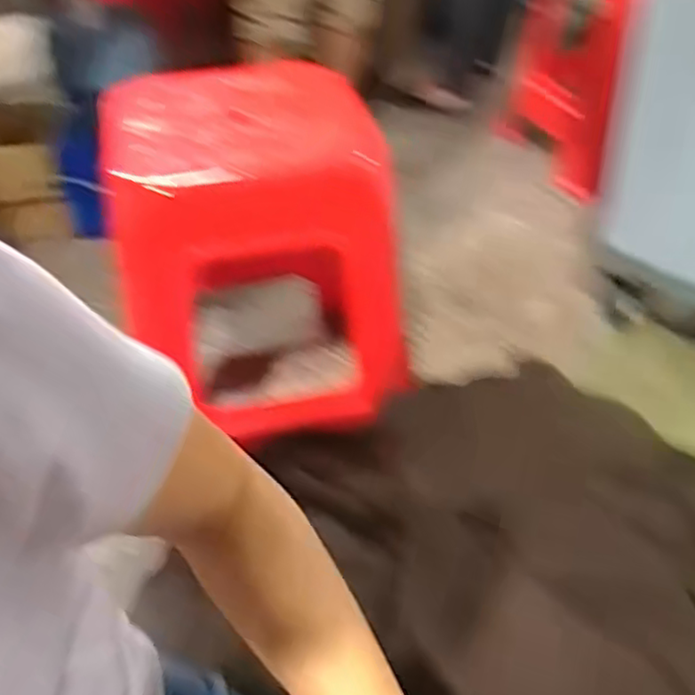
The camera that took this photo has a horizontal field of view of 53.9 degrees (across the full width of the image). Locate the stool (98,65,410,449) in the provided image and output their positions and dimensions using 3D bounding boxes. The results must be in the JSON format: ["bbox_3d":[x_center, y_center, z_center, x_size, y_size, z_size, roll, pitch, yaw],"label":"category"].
[{"bbox_3d":[-0.125,-0.131,0.900,0.318,0.333,0.353,-10,43,-10],"label":"stool"}]

